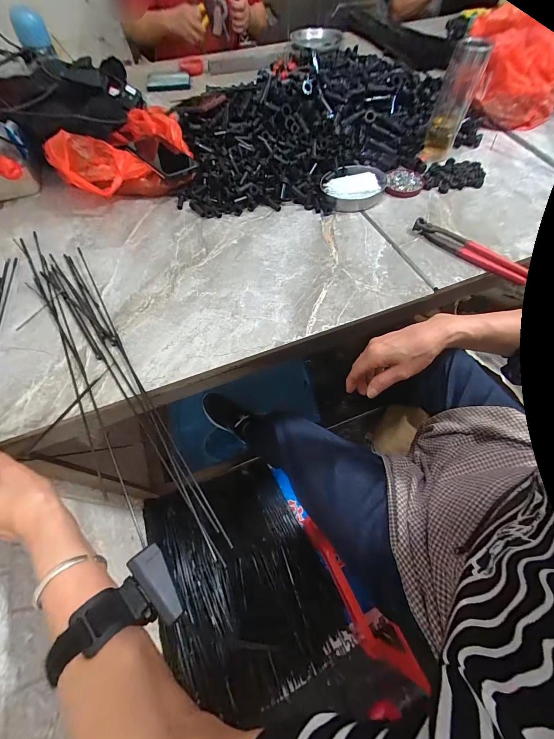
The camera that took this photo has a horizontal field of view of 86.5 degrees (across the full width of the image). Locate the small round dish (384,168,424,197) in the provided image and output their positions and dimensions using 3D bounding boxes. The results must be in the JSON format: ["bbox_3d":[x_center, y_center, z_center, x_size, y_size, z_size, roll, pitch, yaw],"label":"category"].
[{"bbox_3d":[0.261,-0.384,0.606,0.075,0.020,0.089,10,61,6],"label":"small round dish"}]

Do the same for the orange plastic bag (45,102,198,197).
[{"bbox_3d":[-0.300,-0.433,0.592,0.245,0.105,0.196,-19,62,-10],"label":"orange plastic bag"}]

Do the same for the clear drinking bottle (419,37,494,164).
[{"bbox_3d":[0.347,-0.522,0.584,0.064,0.174,0.062,21,62,12],"label":"clear drinking bottle"}]

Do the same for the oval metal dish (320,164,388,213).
[{"bbox_3d":[0.154,-0.362,0.589,0.129,0.030,0.119,-1,60,-1],"label":"oval metal dish"}]

